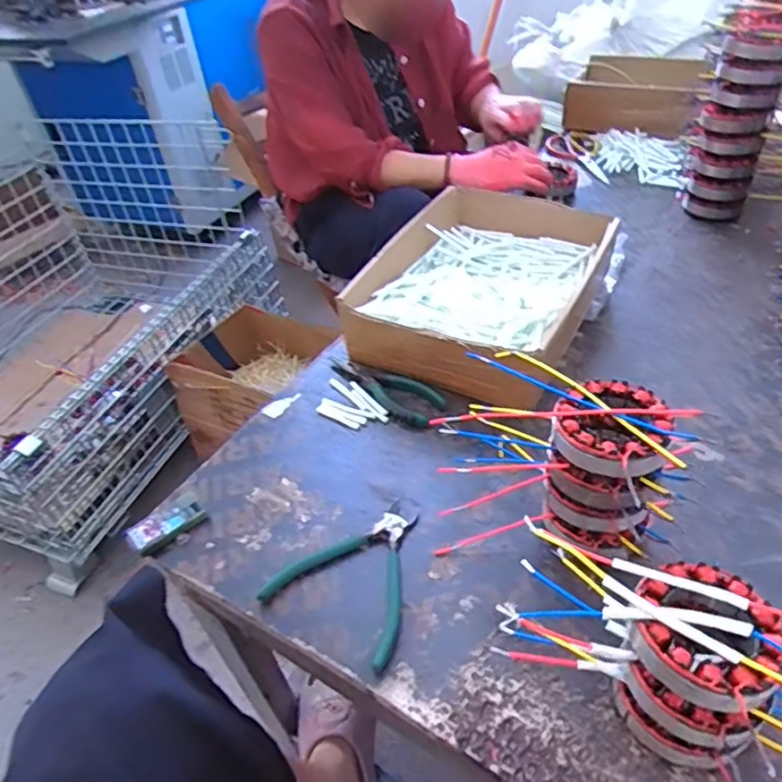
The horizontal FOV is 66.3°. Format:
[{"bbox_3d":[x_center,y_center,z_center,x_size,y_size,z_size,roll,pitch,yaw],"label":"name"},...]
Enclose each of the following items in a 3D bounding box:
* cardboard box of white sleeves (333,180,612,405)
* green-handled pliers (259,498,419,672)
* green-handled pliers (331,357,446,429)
[{"bbox_3d":[0.126,-0.142,0.756,0.239,0.094,0.349,16,47,24],"label":"cardboard box of white sleeves"},{"bbox_3d":[-0.024,0.150,0.520,0.118,0.013,0.138,18,48,26],"label":"green-handled pliers"},{"bbox_3d":[-0.008,-0.009,0.695,0.152,0.017,0.059,28,53,33],"label":"green-handled pliers"}]

